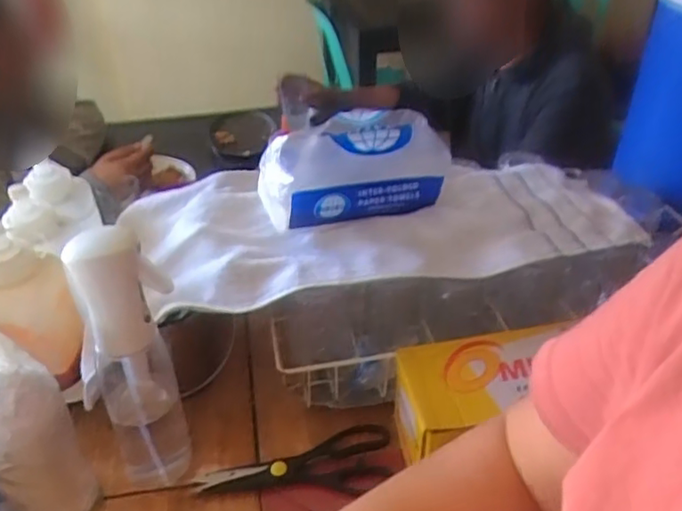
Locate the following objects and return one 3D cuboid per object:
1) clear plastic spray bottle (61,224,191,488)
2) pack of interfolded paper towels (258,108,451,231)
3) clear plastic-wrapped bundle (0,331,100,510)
[{"bbox_3d":[-0.194,0.101,0.573,0.069,0.281,0.060,-16,38,-21],"label":"clear plastic spray bottle"},{"bbox_3d":[0.018,-0.103,0.712,0.221,0.117,0.079,-15,38,-19],"label":"pack of interfolded paper towels"},{"bbox_3d":[-0.280,0.162,0.529,0.096,0.216,0.083,22,41,29],"label":"clear plastic-wrapped bundle"}]

